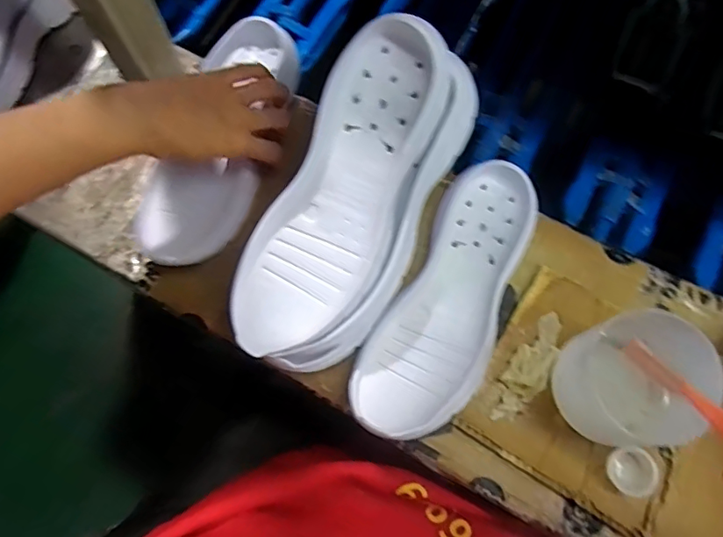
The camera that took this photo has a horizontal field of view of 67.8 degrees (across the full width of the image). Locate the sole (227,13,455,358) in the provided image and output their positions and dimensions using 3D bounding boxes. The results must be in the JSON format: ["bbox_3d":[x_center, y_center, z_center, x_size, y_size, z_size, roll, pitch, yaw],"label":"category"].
[{"bbox_3d":[-0.014,-0.054,0.396,0.091,0.037,0.249,28,97,8],"label":"sole"}]

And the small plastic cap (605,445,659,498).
[{"bbox_3d":[0.213,0.159,0.423,0.037,0.017,0.036,0,74,0],"label":"small plastic cap"}]

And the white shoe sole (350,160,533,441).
[{"bbox_3d":[0.079,0.023,0.457,0.091,0.036,0.252,27,75,7],"label":"white shoe sole"}]

